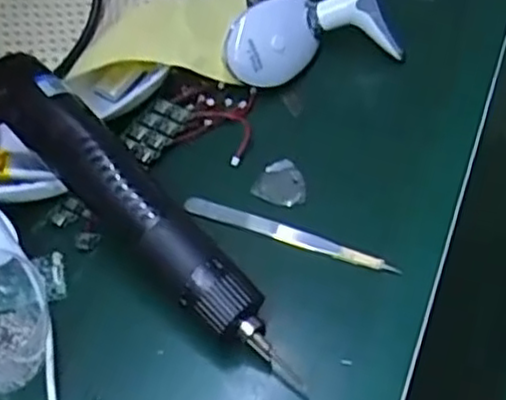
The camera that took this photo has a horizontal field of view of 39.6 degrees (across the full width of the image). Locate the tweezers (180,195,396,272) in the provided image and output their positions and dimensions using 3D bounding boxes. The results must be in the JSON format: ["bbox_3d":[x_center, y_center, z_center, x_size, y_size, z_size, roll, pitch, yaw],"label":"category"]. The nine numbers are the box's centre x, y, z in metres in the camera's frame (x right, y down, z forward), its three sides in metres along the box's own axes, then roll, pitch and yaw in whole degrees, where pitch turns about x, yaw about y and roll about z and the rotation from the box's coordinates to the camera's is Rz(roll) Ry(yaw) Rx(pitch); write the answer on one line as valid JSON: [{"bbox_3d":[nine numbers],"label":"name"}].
[{"bbox_3d":[0.020,0.018,0.394,0.121,0.008,0.011,14,55,16],"label":"tweezers"}]

